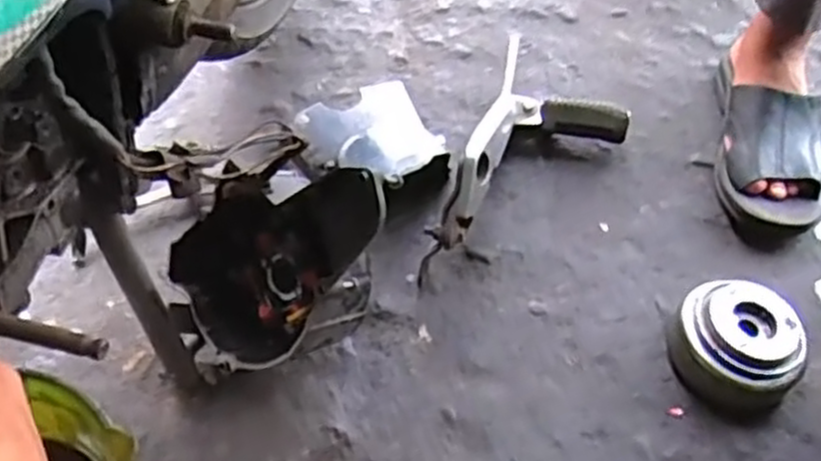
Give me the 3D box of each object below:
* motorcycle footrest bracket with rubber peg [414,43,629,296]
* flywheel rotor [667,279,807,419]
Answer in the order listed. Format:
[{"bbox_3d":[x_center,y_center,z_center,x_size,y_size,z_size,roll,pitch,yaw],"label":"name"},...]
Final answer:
[{"bbox_3d":[0.129,-0.078,0.753,0.150,0.103,0.304,16,53,8],"label":"motorcycle footrest bracket with rubber peg"},{"bbox_3d":[0.274,0.098,0.649,0.092,0.062,0.102,-34,62,-27],"label":"flywheel rotor"}]

